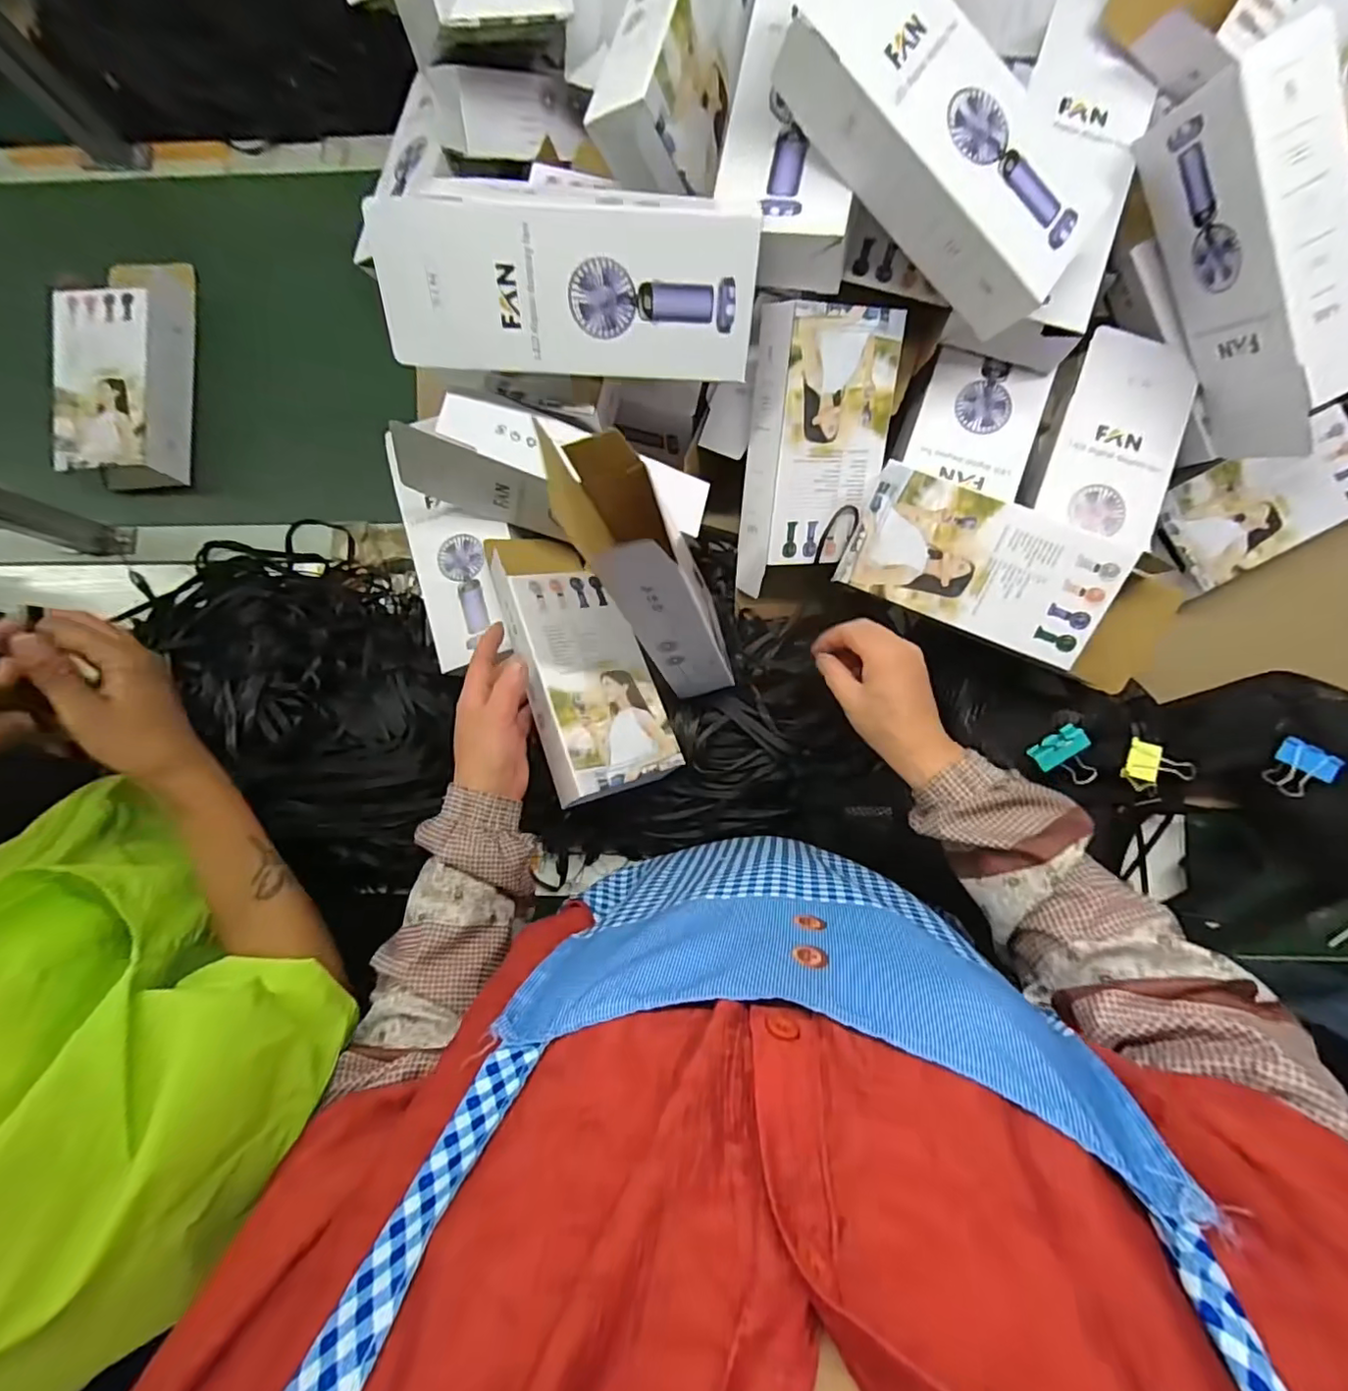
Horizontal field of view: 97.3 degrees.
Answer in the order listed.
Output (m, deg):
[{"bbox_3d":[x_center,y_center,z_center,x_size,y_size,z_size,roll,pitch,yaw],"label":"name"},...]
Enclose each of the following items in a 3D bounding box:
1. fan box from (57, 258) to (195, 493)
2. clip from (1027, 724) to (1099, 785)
[{"bbox_3d":[-0.587,-0.349,0.632,0.111,0.055,0.246,1,88,0],"label":"fan box"},{"bbox_3d":[0.318,0.050,0.482,0.040,0.033,0.040,-35,88,-1],"label":"clip"}]

